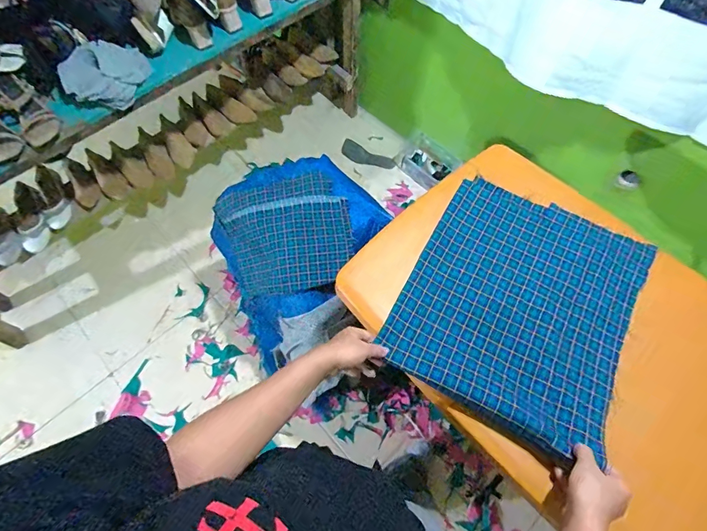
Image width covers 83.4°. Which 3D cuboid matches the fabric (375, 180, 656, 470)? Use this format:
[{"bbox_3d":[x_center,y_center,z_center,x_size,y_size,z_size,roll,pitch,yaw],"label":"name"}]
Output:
[{"bbox_3d":[0.270,0.048,0.639,0.335,0.041,0.402,27,67,12],"label":"fabric"}]

